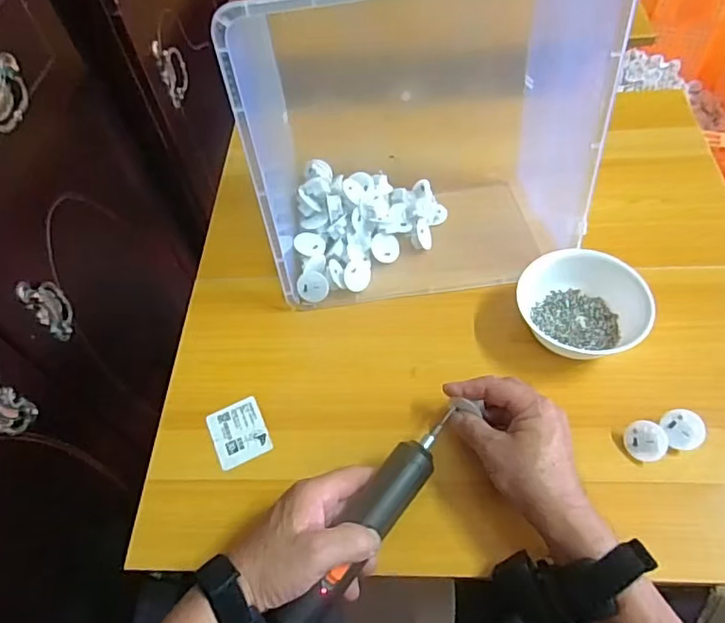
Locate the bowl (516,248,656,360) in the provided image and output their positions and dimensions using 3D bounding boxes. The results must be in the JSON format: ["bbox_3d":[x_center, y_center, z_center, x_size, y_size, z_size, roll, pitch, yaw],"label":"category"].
[{"bbox_3d":[0.214,-0.005,0.549,0.115,0.051,0.115,-2,57,3],"label":"bowl"}]

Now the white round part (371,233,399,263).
[{"bbox_3d":[0.026,-0.070,0.623,0.032,0.005,0.032,1,88,-15],"label":"white round part"}]

